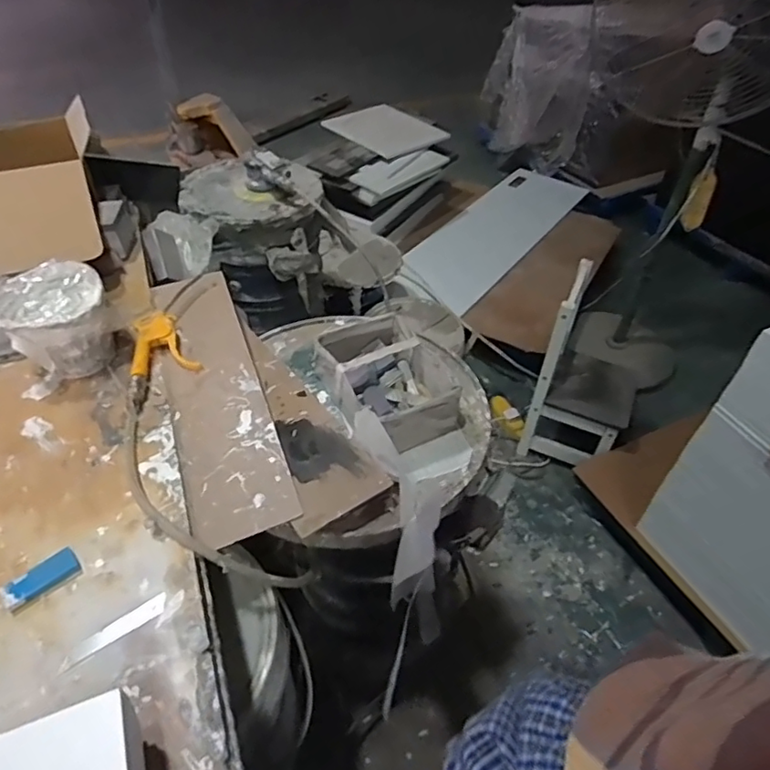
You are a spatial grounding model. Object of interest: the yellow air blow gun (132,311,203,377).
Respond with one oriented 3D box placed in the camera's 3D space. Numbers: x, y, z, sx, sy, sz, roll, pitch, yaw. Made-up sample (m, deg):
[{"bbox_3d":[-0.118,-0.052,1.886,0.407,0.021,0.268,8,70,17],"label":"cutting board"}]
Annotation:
[{"bbox_3d":[-0.312,-0.059,0.802,0.083,0.025,0.116,-15,48,-17],"label":"yellow air blow gun"}]

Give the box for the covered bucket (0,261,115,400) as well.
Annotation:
[{"bbox_3d":[-0.434,-0.074,0.769,0.123,0.130,0.122,3,43,-2],"label":"covered bucket"}]

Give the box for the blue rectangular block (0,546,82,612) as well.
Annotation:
[{"bbox_3d":[-0.344,0.194,0.575,0.069,0.012,0.031,-34,55,-31],"label":"blue rectangular block"}]

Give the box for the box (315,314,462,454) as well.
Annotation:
[{"bbox_3d":[0.003,-0.006,0.784,0.143,0.062,0.214,-19,49,-21],"label":"box"}]

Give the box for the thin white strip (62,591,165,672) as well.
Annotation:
[{"bbox_3d":[-0.255,0.233,0.545,0.097,0.004,0.019,-28,53,-21],"label":"thin white strip"}]

